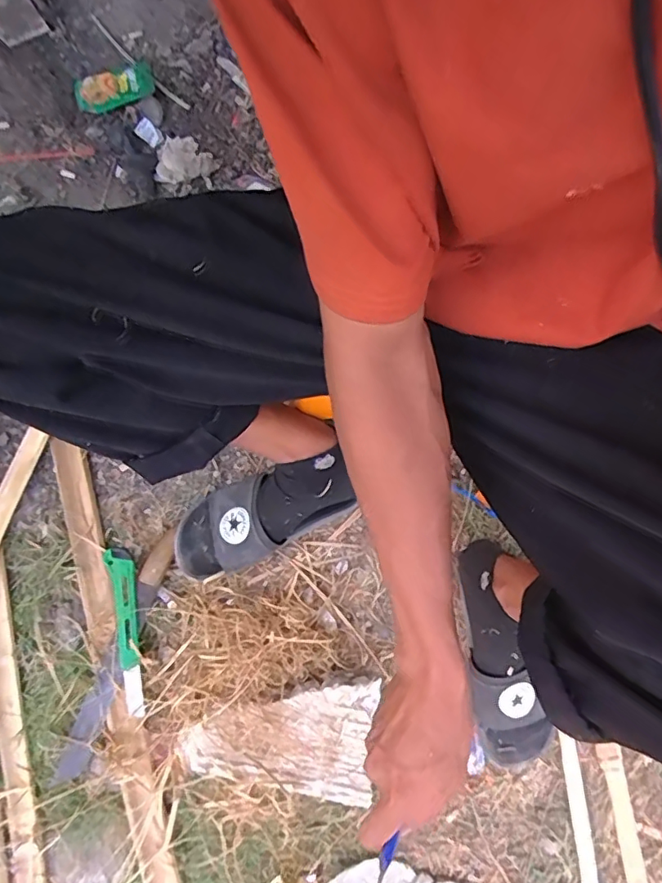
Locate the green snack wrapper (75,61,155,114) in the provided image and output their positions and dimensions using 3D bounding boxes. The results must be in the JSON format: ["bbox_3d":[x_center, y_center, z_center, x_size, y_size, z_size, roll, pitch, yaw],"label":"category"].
[{"bbox_3d":[-0.328,-0.537,0.815,0.117,0.014,0.066,-20,76,-7],"label":"green snack wrapper"}]

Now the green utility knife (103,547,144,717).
[{"bbox_3d":[-0.246,0.227,0.648,0.029,0.029,0.194,-10,75,-4],"label":"green utility knife"}]

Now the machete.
[{"bbox_3d":[-0.257,0.256,0.648,0.033,0.021,0.301,20,75,4],"label":"machete"}]

